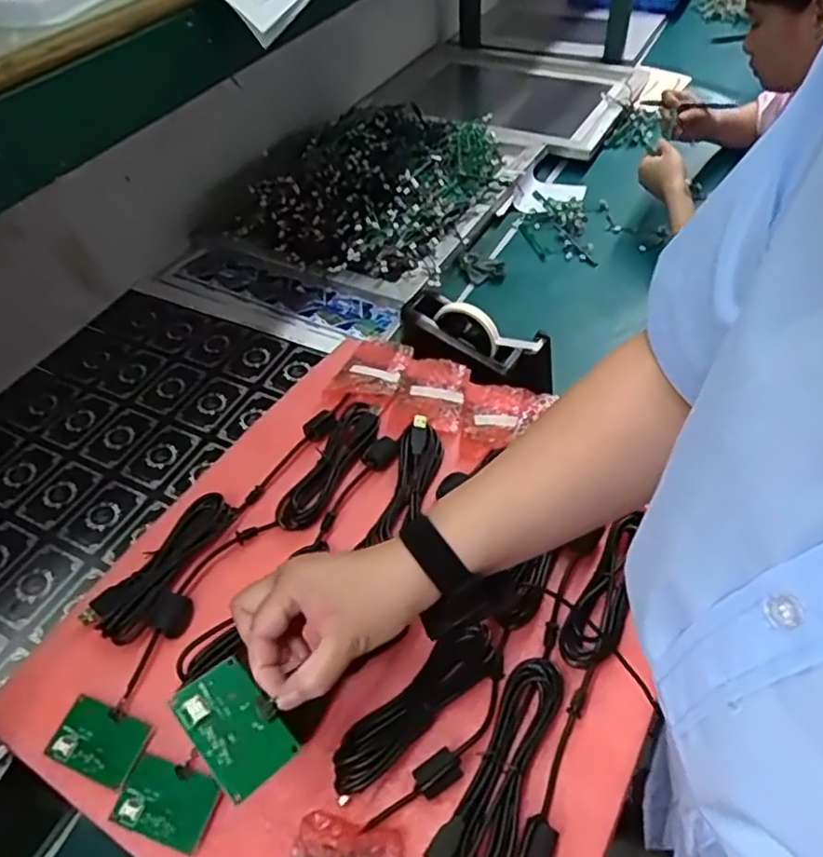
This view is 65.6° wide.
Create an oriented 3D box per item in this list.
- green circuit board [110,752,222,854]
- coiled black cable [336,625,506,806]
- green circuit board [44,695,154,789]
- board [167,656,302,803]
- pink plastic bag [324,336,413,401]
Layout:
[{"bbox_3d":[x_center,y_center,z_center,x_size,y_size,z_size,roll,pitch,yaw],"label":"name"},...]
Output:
[{"bbox_3d":[-0.168,0.255,0.439,0.067,0.004,0.044,12,50,14],"label":"green circuit board"},{"bbox_3d":[0.002,0.198,0.462,0.148,0.019,0.044,-31,53,-22],"label":"coiled black cable"},{"bbox_3d":[-0.227,0.227,0.465,0.070,0.008,0.042,14,50,16],"label":"green circuit board"},{"bbox_3d":[-0.101,0.168,0.364,0.044,0.007,0.068,-30,64,-38],"label":"board"},{"bbox_3d":[-0.044,-0.061,0.696,0.069,0.013,0.105,11,50,14],"label":"pink plastic bag"}]

